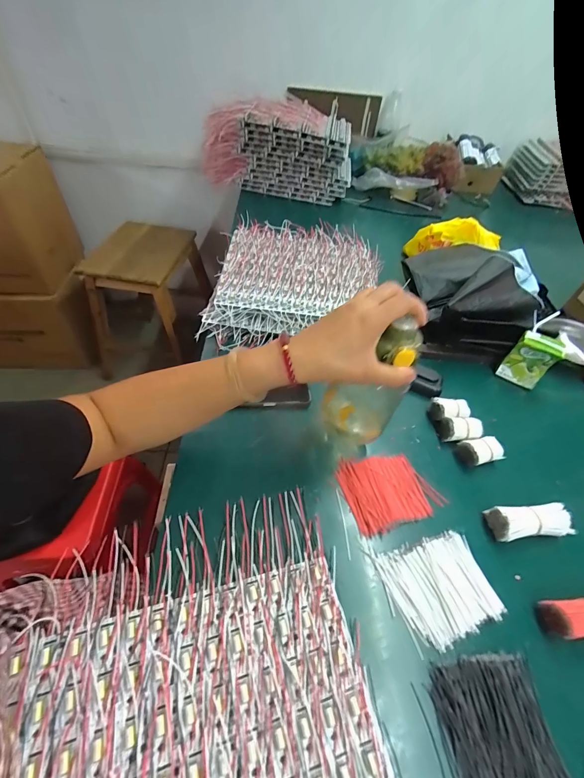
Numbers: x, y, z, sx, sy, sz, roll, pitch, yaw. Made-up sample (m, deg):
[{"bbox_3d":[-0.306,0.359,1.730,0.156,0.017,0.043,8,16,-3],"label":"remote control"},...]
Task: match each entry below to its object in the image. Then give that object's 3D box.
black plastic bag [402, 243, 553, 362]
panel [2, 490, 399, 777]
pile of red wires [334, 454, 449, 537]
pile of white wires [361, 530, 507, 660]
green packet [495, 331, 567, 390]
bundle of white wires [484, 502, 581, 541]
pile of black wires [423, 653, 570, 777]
[{"bbox_3d":[0.331,-0.170,0.628,0.193,0.136,0.232,1,52,-1],"label":"black plastic bag"},{"bbox_3d":[-0.070,0.279,0.266,0.282,0.021,0.354,-9,52,-13],"label":"panel"},{"bbox_3d":[0.125,0.126,0.427,0.122,0.015,0.094,-15,54,-13],"label":"pile of red wires"},{"bbox_3d":[0.161,0.215,0.359,0.120,0.012,0.094,-12,54,-11],"label":"pile of white wires"},{"bbox_3d":[0.397,-0.045,0.550,0.064,0.085,0.022,30,35,12],"label":"green packet"},{"bbox_3d":[0.290,0.163,0.404,0.089,0.035,0.038,-3,53,-4],"label":"bundle of white wires"},{"bbox_3d":[0.183,0.299,0.290,0.104,0.017,0.098,-8,53,-8],"label":"pile of black wires"}]

